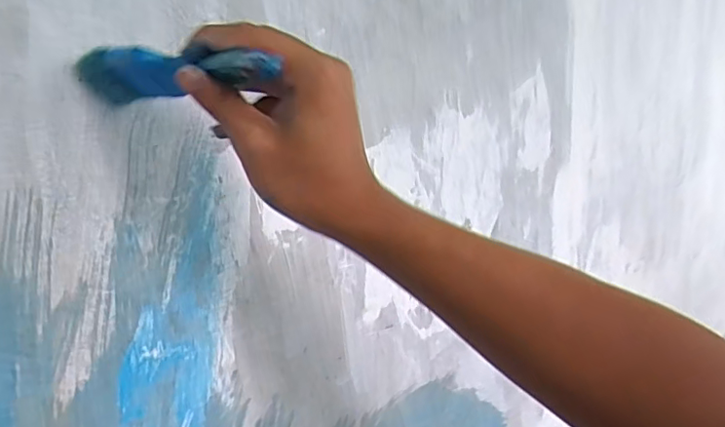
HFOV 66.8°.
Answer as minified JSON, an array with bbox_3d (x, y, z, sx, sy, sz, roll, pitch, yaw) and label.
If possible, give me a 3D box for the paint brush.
[{"bbox_3d":[-0.118,-0.086,0.337,0.175,0.035,0.024,7,19,36],"label":"paint brush"}]

